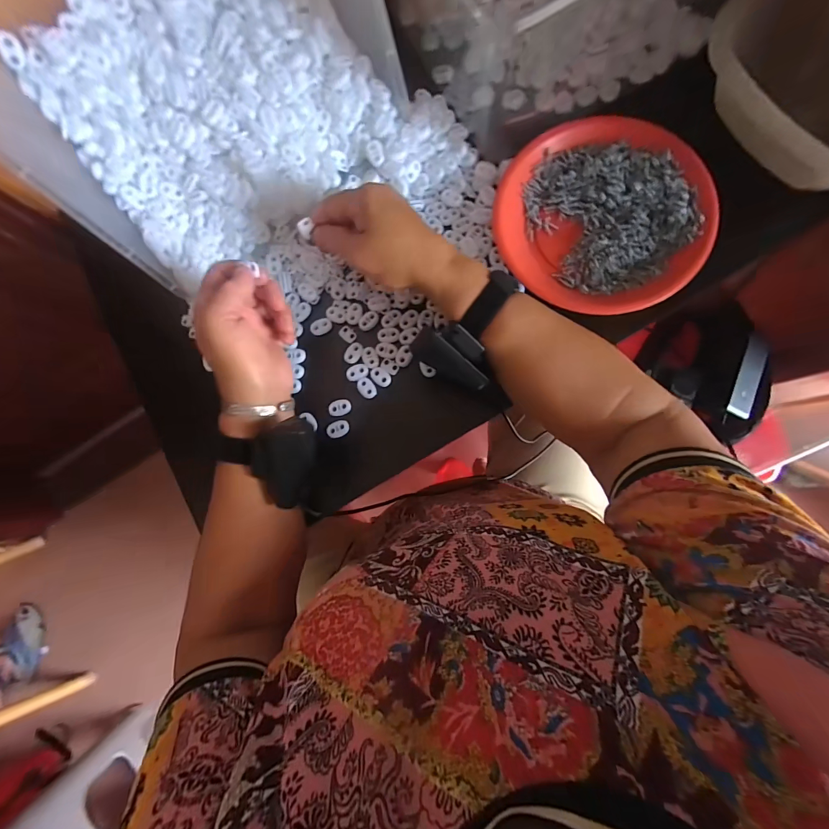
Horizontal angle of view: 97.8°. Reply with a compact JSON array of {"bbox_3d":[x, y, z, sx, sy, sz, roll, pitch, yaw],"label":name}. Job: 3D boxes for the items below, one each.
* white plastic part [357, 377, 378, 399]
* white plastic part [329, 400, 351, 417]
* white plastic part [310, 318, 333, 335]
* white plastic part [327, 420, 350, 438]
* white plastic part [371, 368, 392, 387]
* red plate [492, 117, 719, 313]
[{"bbox_3d":[-0.048,-0.027,0.363,0.016,0.004,0.023,-41,82,-3],"label":"white plastic part"},{"bbox_3d":[-0.075,-0.007,0.364,0.022,0.004,0.015,-23,81,-1],"label":"white plastic part"},{"bbox_3d":[-0.097,-0.092,0.377,0.023,0.006,0.014,-26,81,-1],"label":"white plastic part"},{"bbox_3d":[-0.076,0.014,0.362,0.022,0.004,0.016,-19,81,0],"label":"white plastic part"},{"bbox_3d":[-0.034,-0.038,0.364,0.023,0.004,0.015,41,86,8],"label":"white plastic part"},{"bbox_3d":[0.177,-0.191,0.346,0.187,0.026,0.184,0,82,3],"label":"red plate"}]

